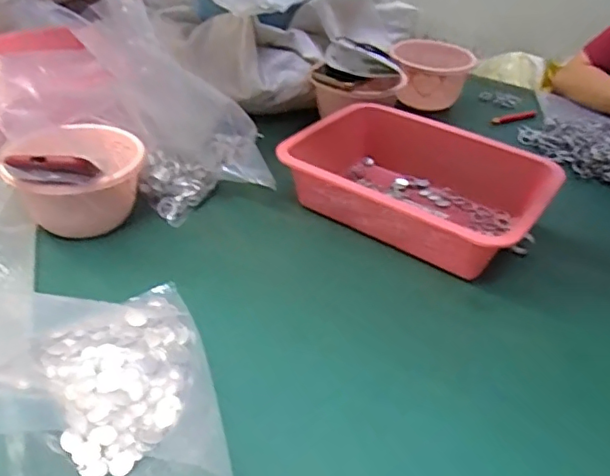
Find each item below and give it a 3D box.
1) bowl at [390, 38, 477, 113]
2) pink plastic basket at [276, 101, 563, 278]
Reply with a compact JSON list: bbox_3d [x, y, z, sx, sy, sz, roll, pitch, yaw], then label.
[{"bbox_3d":[0.216,-0.280,0.981,0.141,0.091,0.109,12,37,10],"label":"bowl"},{"bbox_3d":[0.144,-0.070,0.720,0.299,0.083,0.208,21,39,21],"label":"pink plastic basket"}]

